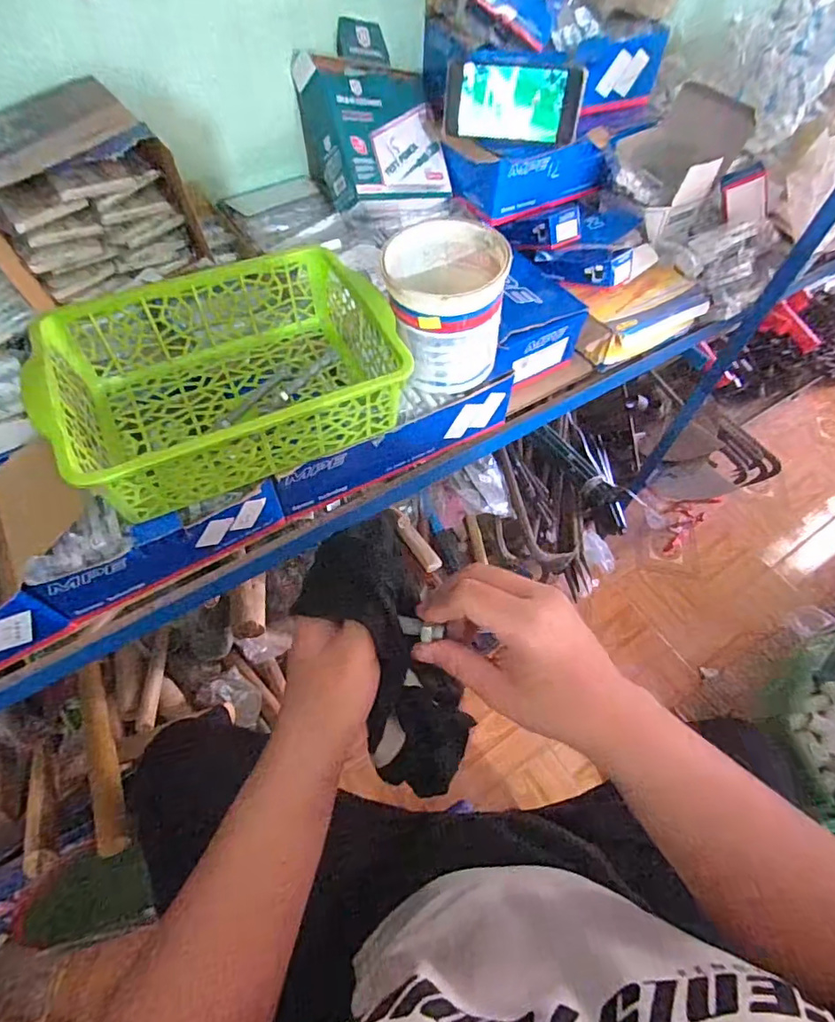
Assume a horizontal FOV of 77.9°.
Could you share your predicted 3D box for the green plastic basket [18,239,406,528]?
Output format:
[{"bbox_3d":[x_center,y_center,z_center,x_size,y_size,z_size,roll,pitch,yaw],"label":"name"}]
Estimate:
[{"bbox_3d":[-0.181,-0.128,0.491,0.283,0.091,0.209,-23,62,-17],"label":"green plastic basket"}]

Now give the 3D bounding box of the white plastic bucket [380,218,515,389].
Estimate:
[{"bbox_3d":[0.028,-0.206,0.533,0.113,0.119,0.120,1,58,-3],"label":"white plastic bucket"}]

